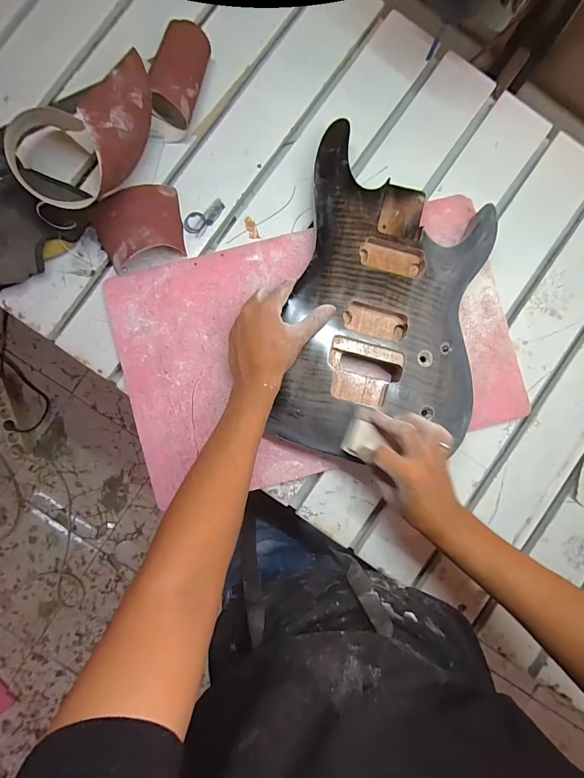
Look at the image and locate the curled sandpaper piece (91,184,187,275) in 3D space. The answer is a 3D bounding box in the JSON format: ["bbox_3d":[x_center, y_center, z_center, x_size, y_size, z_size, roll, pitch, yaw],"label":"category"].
[{"bbox_3d":[-0.210,-0.227,0.483,0.116,0.040,0.099,-18,89,-3],"label":"curled sandpaper piece"}]

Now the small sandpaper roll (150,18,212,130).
[{"bbox_3d":[-0.152,-0.427,0.484,0.059,0.063,0.122,13,87,-2],"label":"small sandpaper roll"}]

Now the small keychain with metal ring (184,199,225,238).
[{"bbox_3d":[-0.127,-0.251,0.513,0.033,0.004,0.063,40,87,0],"label":"small keychain with metal ring"}]

